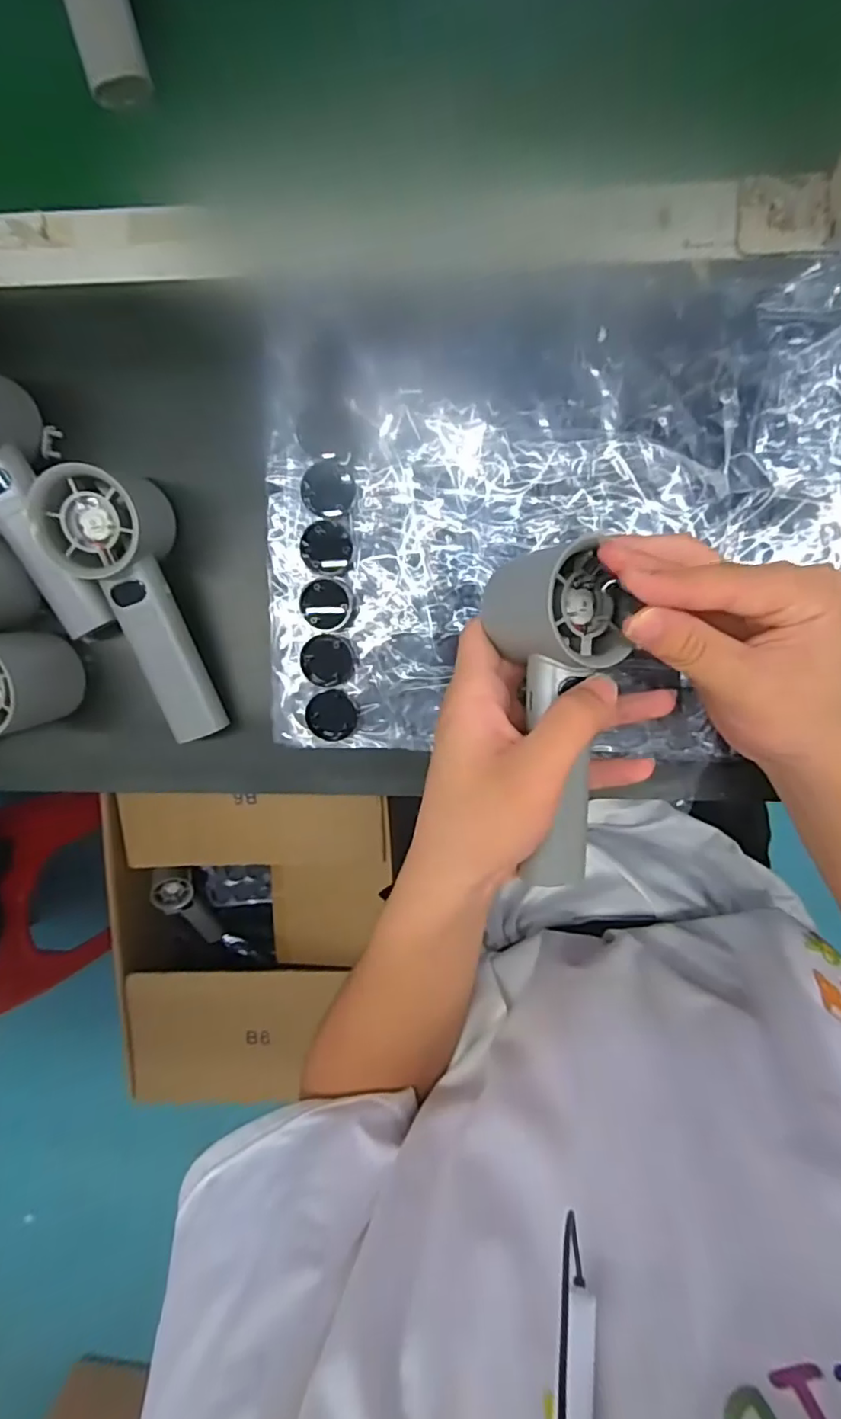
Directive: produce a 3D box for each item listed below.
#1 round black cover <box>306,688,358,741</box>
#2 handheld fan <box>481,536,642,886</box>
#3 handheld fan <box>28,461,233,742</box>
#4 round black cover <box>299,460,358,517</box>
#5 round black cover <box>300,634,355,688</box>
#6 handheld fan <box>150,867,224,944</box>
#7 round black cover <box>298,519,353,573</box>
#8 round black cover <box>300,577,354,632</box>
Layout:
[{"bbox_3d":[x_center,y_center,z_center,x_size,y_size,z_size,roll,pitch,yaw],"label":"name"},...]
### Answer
[{"bbox_3d":[-0.052,0.003,0.359,0.029,0.011,0.030,0,95,4],"label":"round black cover"},{"bbox_3d":[0.066,0.006,0.276,0.059,0.051,0.158,-5,97,4],"label":"handheld fan"},{"bbox_3d":[-0.158,-0.058,0.348,0.055,0.049,0.155,-16,110,5],"label":"handheld fan"},{"bbox_3d":[-0.051,-0.124,0.334,0.030,0.009,0.029,0,95,4],"label":"round black cover"},{"bbox_3d":[-0.054,-0.028,0.350,0.030,0.008,0.030,0,95,4],"label":"round black cover"},{"bbox_3d":[-0.354,0.302,0.915,0.053,0.050,0.162,-13,130,5],"label":"handheld fan"},{"bbox_3d":[-0.053,-0.092,0.340,0.029,0.008,0.027,0,95,4],"label":"round black cover"},{"bbox_3d":[-0.054,-0.060,0.343,0.029,0.007,0.029,0,95,4],"label":"round black cover"}]

